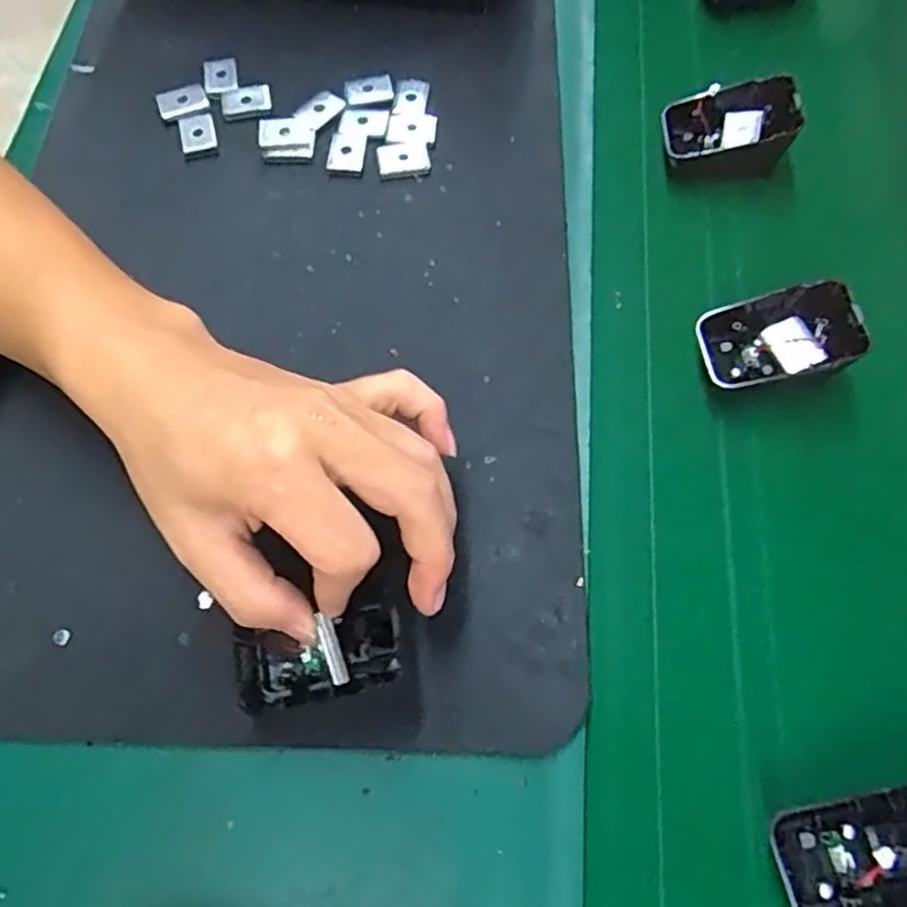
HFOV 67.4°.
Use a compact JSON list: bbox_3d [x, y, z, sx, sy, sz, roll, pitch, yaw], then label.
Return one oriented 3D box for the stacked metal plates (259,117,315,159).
[{"bbox_3d":[-0.096,-0.179,0.389,0.032,0.012,0.022,0,67,2],"label":"stacked metal plates"}]

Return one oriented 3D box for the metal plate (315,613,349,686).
[{"bbox_3d":[-0.045,0.073,0.253,0.005,0.004,0.026,-18,91,-6],"label":"metal plate"}]

